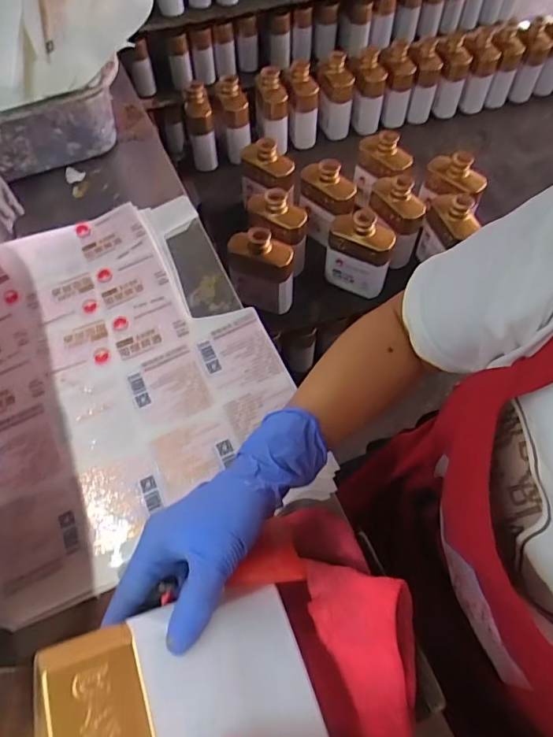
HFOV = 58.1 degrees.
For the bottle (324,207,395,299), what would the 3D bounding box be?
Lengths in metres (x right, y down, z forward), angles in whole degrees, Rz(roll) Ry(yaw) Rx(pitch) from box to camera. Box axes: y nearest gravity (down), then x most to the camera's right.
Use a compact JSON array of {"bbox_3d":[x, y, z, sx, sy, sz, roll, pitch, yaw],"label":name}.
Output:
[{"bbox_3d":[0.148,-0.206,0.890,0.112,0.152,0.053,20,62,11],"label":"bottle"}]

